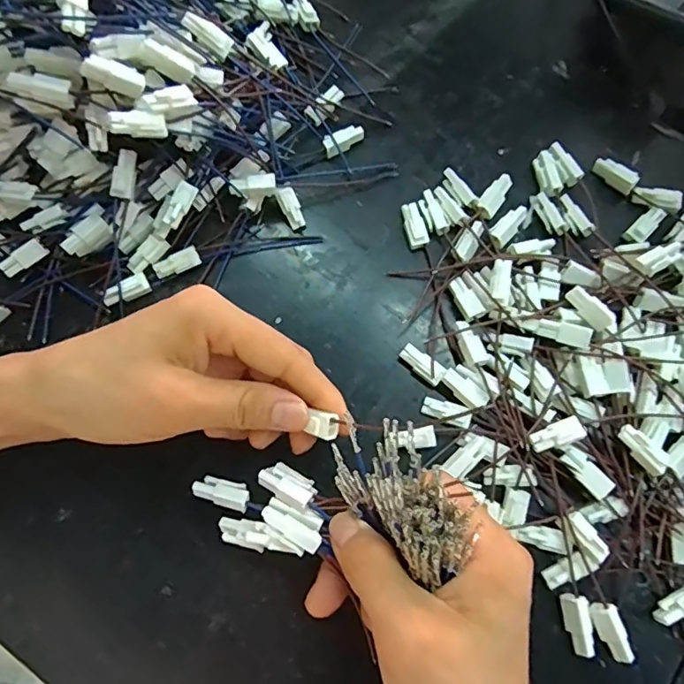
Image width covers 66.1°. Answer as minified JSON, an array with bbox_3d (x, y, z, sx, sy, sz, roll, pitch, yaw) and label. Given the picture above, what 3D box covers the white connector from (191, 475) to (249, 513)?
[{"bbox_3d":[-0.053,0.066,0.232,0.026,0.005,0.011,12,77,5],"label":"white connector"}]

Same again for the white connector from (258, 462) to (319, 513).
[{"bbox_3d":[-0.024,0.062,0.226,0.025,0.009,0.014,29,79,9],"label":"white connector"}]

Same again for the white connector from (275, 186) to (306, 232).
[{"bbox_3d":[-0.028,-0.074,0.294,0.011,0.005,0.023,-26,112,-5],"label":"white connector"}]

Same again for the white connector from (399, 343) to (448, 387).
[{"bbox_3d":[0.042,0.012,0.274,0.024,0.009,0.011,40,80,10],"label":"white connector"}]

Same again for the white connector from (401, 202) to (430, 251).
[{"bbox_3d":[0.040,-0.065,0.294,0.011,0.009,0.025,-18,77,-3],"label":"white connector"}]

